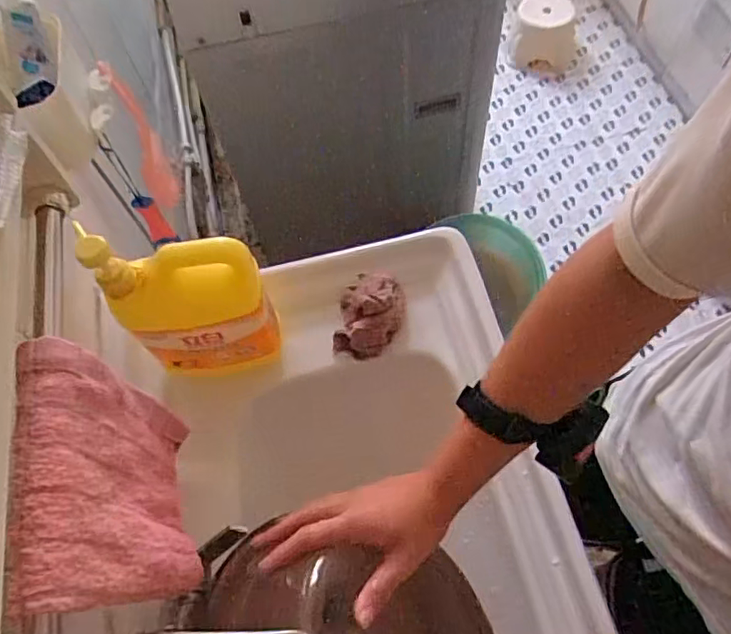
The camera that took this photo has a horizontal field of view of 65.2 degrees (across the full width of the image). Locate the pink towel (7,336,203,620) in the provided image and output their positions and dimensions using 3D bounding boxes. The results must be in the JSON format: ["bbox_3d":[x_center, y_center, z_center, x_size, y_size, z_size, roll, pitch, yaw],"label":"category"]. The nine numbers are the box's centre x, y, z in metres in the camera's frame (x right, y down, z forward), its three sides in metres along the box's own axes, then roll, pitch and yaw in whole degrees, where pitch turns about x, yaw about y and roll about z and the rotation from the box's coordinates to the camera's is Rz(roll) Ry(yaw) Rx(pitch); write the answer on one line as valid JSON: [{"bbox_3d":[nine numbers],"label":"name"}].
[{"bbox_3d":[-0.185,0.128,0.426,0.046,0.190,0.166,-14,61,-4],"label":"pink towel"}]

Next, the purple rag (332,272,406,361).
[{"bbox_3d":[0.005,-0.005,0.714,0.077,0.051,0.110,20,65,14],"label":"purple rag"}]

